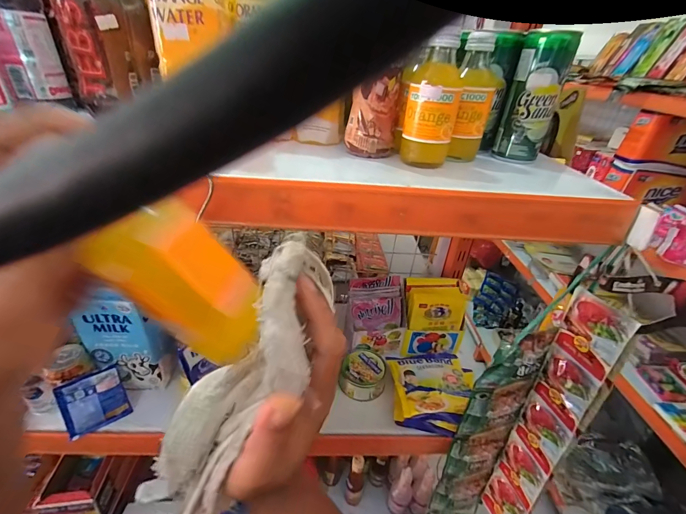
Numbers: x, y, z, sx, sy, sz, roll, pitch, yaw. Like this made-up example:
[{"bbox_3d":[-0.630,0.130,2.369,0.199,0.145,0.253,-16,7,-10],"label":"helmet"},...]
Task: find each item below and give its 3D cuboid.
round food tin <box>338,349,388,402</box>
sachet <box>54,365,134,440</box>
[{"bbox_3d":[0.037,0.202,0.554,0.072,0.029,0.086,13,34,13],"label":"round food tin"},{"bbox_3d":[-0.354,0.207,0.462,0.074,0.080,0.007,-20,11,-42],"label":"sachet"}]

